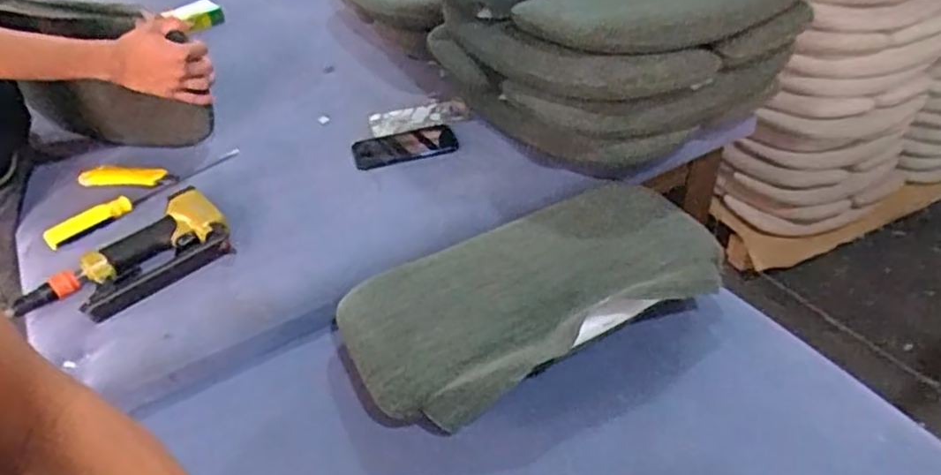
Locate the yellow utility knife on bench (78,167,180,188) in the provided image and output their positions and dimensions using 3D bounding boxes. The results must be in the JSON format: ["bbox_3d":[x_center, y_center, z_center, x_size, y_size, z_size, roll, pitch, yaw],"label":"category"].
[{"bbox_3d":[-0.526,-0.093,1.011,0.154,0.016,0.032,2,40,8],"label":"yellow utility knife on bench"}]

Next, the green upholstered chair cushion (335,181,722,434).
[{"bbox_3d":[0.068,0.068,0.773,0.431,0.080,0.231,-21,43,-19],"label":"green upholstered chair cushion"}]

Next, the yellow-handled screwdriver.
[{"bbox_3d":[-0.480,-0.068,0.989,0.037,0.032,0.307,28,49,33],"label":"yellow-handled screwdriver"}]

